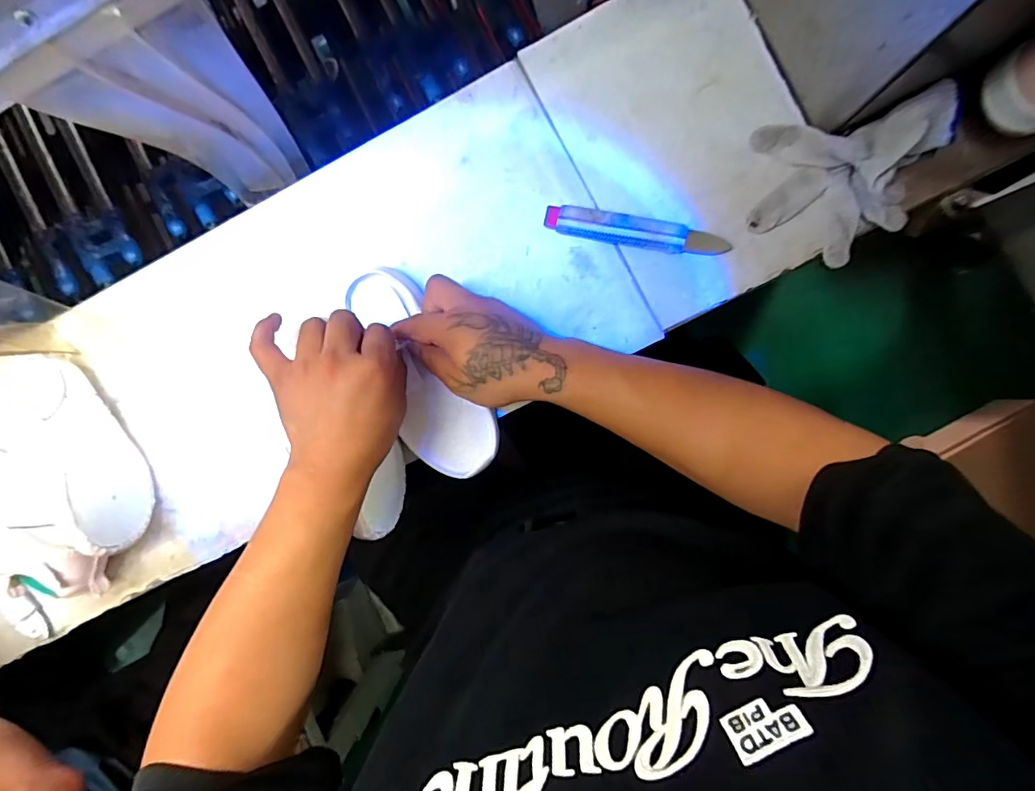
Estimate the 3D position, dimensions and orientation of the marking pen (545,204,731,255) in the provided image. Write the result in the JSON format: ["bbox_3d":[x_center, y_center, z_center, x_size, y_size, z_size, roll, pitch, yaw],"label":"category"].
[{"bbox_3d":[0.107,-0.149,0.453,0.163,0.015,0.028,11,93,4],"label":"marking pen"}]

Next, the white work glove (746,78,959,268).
[{"bbox_3d":[0.290,-0.181,0.431,0.166,0.034,0.124,-9,91,5],"label":"white work glove"}]

